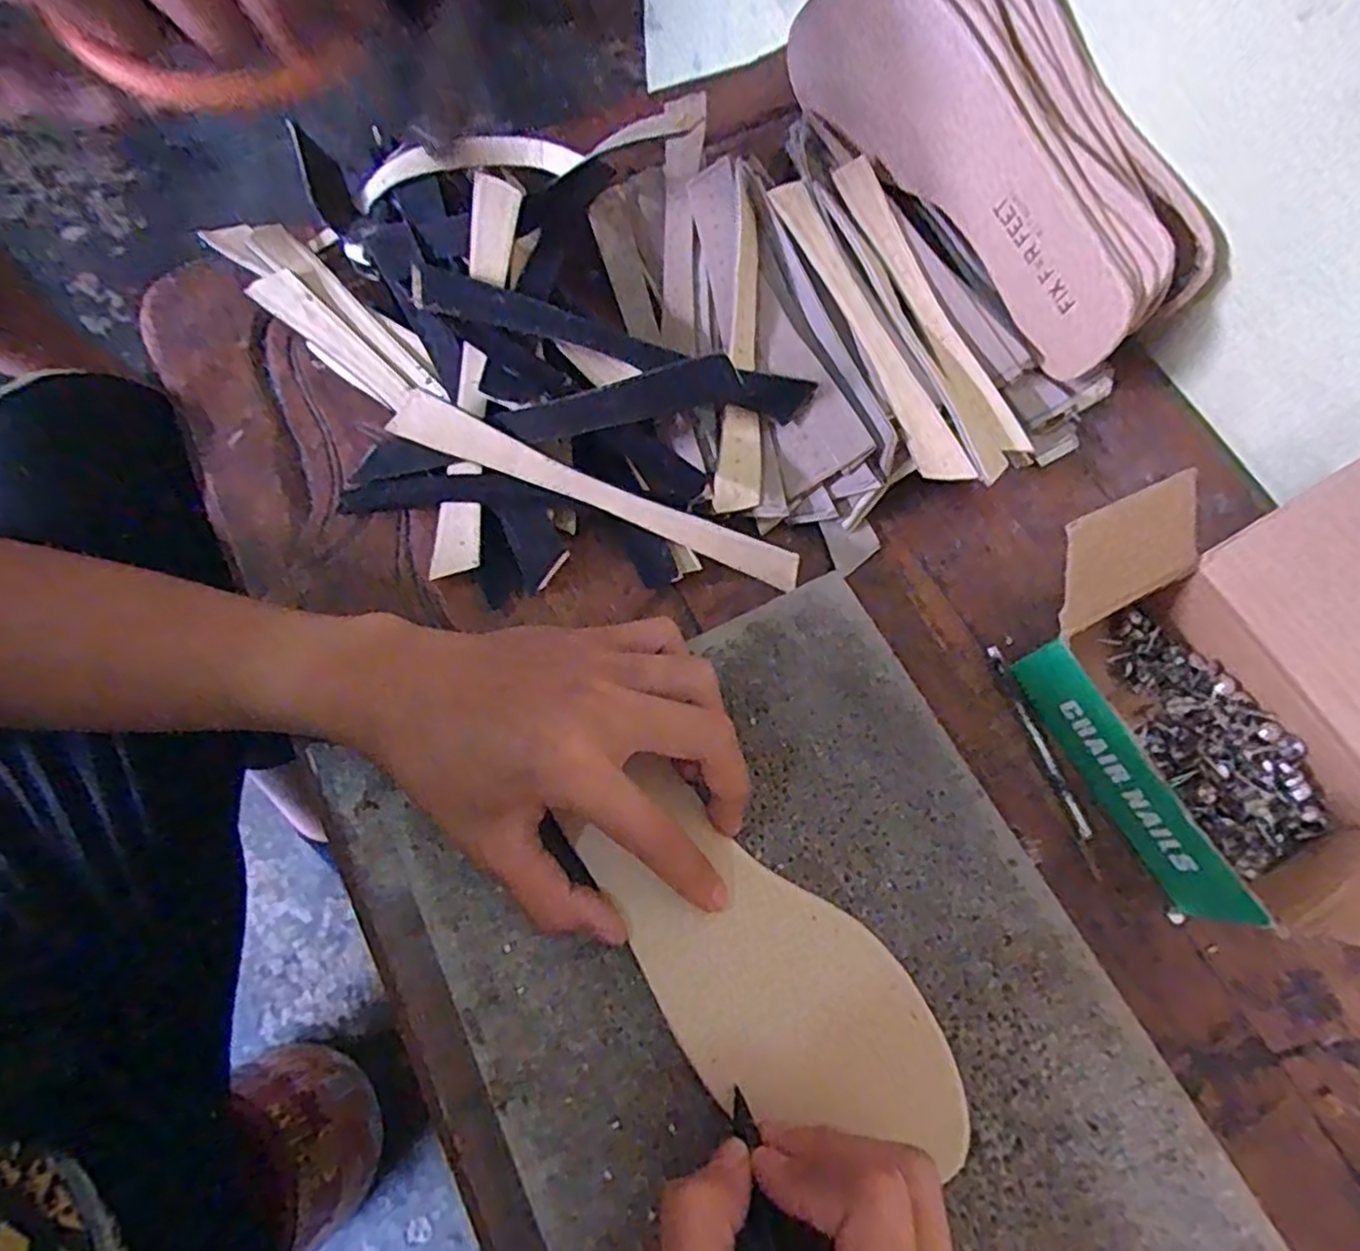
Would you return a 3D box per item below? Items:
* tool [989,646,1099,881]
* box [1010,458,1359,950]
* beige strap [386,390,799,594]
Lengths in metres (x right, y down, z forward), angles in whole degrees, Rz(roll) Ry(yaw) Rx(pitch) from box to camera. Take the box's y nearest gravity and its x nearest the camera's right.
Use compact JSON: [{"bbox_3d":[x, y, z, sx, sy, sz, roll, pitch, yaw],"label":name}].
[{"bbox_3d":[0.155,0.055,0.316,0.008,0.008,0.099,-20,73,-6],"label":"tool"},{"bbox_3d":[0.218,0.024,0.279,0.119,0.097,0.163,-28,74,-8],"label":"box"},{"bbox_3d":[-0.035,-0.057,0.324,0.184,0.021,0.007,22,37,-3],"label":"beige strap"}]

